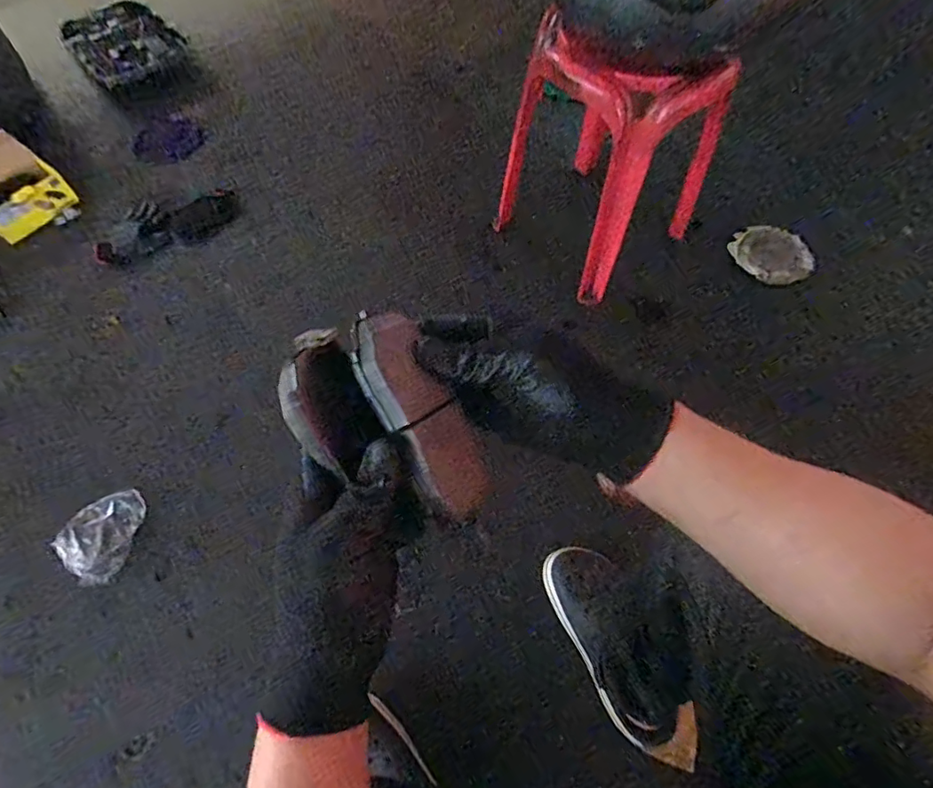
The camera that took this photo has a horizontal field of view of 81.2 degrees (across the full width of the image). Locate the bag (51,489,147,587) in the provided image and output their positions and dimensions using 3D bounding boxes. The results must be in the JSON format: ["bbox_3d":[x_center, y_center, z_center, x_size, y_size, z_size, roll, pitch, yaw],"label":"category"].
[{"bbox_3d":[-0.603,0.229,0.897,0.105,0.030,0.154,8,62,3],"label":"bag"}]

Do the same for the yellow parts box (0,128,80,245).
[{"bbox_3d":[-1.042,-0.473,1.242,0.212,0.118,0.180,36,67,17],"label":"yellow parts box"}]

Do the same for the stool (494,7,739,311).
[{"bbox_3d":[0.282,-0.481,1.064,0.293,0.427,0.310,-34,67,-17],"label":"stool"}]

